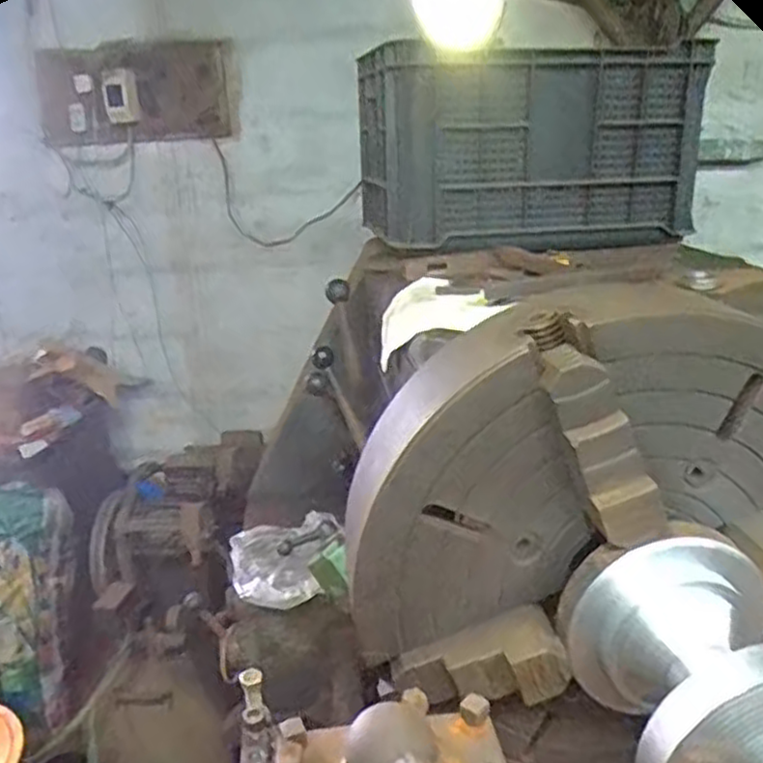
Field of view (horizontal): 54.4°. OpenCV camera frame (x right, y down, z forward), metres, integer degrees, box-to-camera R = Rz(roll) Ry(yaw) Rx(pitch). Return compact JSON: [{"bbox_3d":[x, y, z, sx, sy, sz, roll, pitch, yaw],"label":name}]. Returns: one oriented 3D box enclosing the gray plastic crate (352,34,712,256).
[{"bbox_3d":[0.237,-0.429,1.352,0.538,0.306,0.357,-5,20,-3],"label":"gray plastic crate"}]

